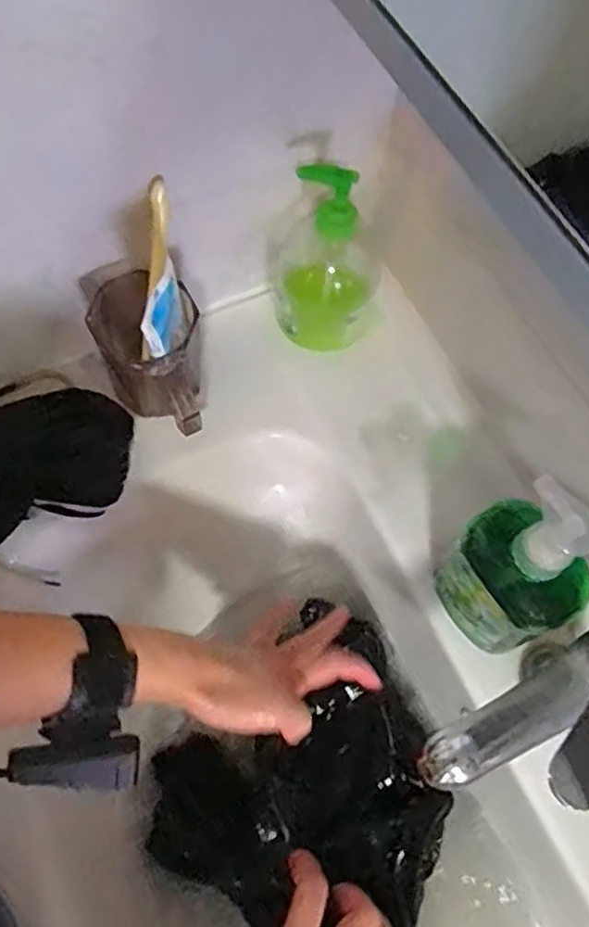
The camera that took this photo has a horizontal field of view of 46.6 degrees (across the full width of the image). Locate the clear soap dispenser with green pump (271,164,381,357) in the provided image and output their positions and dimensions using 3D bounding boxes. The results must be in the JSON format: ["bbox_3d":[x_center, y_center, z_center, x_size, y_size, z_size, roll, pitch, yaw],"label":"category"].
[{"bbox_3d":[0.025,-0.175,0.549,0.090,0.153,0.094,1,66,-1],"label":"clear soap dispenser with green pump"}]

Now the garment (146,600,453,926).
[{"bbox_3d":[0.042,0.265,0.501,0.219,0.091,0.257,-40,73,-17],"label":"garment"}]

